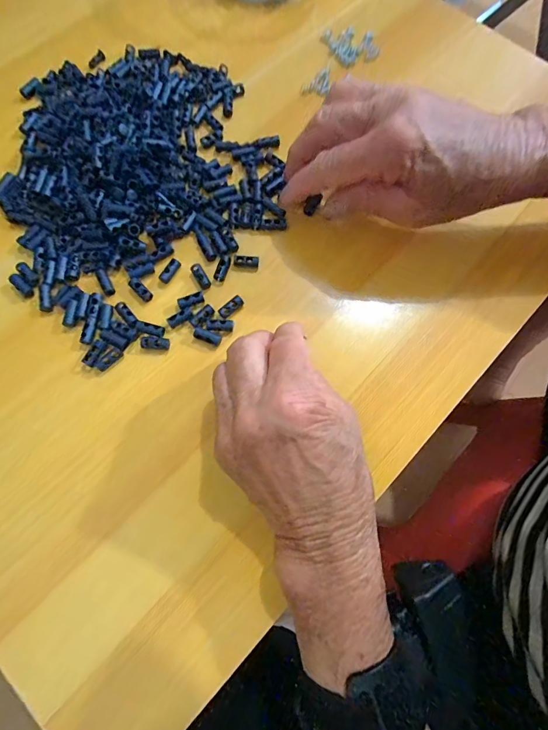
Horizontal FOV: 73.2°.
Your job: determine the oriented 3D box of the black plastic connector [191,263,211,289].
[{"bbox_3d":[-0.052,-0.063,0.261,0.008,0.005,0.020,-28,76,-9],"label":"black plastic connector"}]

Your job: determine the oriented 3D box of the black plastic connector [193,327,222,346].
[{"bbox_3d":[-0.045,-0.019,0.249,0.019,0.010,0.007,27,75,7],"label":"black plastic connector"}]

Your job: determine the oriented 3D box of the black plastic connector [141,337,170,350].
[{"bbox_3d":[-0.080,-0.015,0.249,0.019,0.006,0.008,5,73,0],"label":"black plastic connector"}]

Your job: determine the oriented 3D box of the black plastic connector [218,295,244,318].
[{"bbox_3d":[-0.030,-0.040,0.257,0.018,0.005,0.009,-40,83,-7],"label":"black plastic connector"}]

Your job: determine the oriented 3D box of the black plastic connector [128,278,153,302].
[{"bbox_3d":[-0.093,-0.052,0.259,0.008,0.007,0.020,-43,79,-12],"label":"black plastic connector"}]

